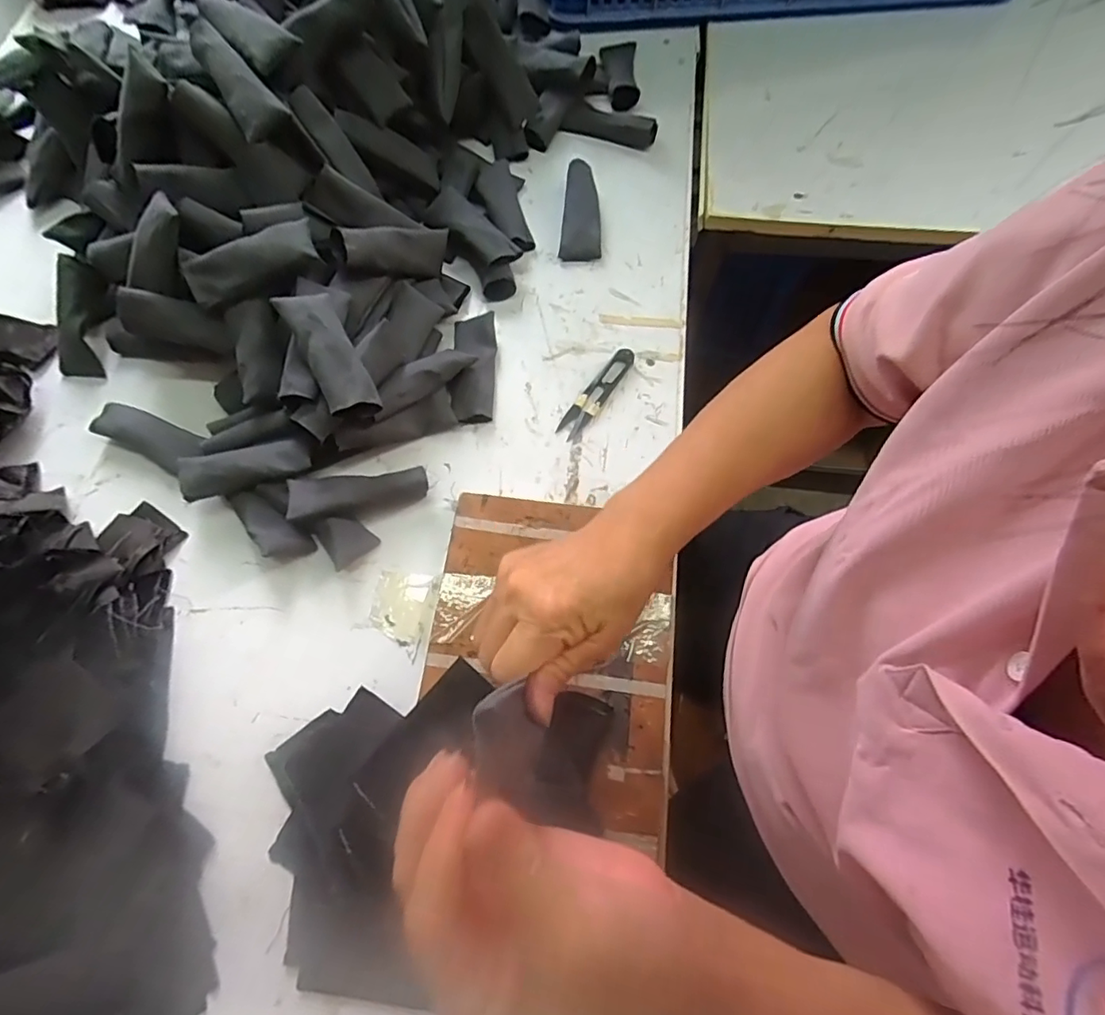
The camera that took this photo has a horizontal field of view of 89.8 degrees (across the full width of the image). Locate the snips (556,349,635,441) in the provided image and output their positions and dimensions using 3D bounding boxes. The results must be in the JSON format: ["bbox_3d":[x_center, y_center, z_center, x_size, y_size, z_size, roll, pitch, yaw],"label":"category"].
[{"bbox_3d":[0.040,-0.105,0.497,0.022,0.011,0.101,33,74,12],"label":"snips"}]

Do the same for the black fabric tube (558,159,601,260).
[{"bbox_3d":[0.032,-0.297,0.559,0.039,0.031,0.105,6,70,3],"label":"black fabric tube"}]

